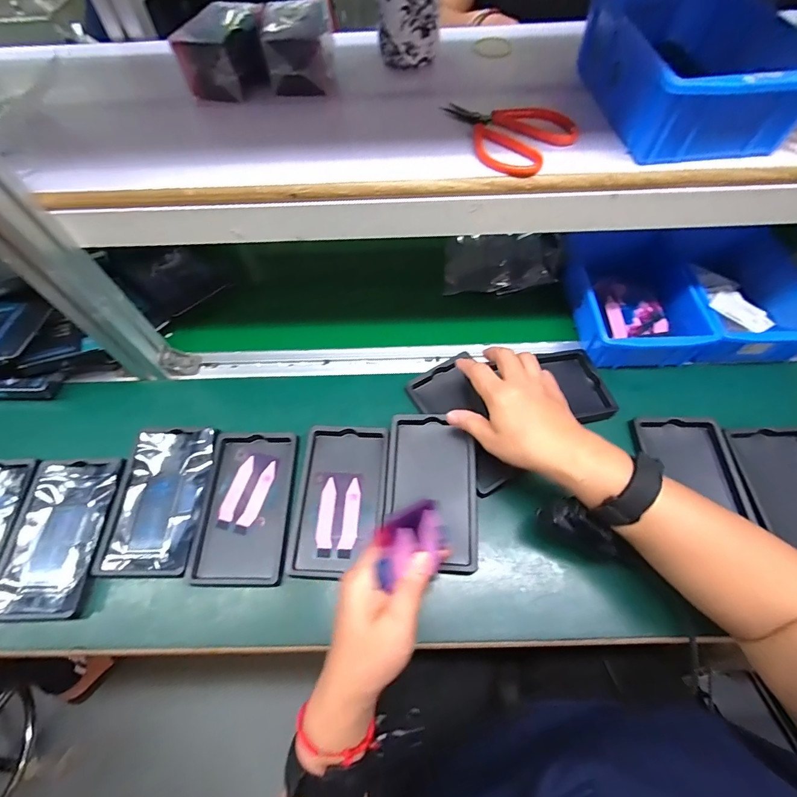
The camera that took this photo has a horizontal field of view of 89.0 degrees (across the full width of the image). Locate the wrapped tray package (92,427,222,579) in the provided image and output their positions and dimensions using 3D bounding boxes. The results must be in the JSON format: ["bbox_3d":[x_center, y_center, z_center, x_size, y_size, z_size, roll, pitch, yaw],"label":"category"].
[{"bbox_3d":[-0.257,0.105,0.438,0.096,0.016,0.156,1,60,2],"label":"wrapped tray package"}]

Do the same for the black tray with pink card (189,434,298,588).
[{"bbox_3d":[-0.162,0.114,0.436,0.093,0.013,0.159,-1,60,1],"label":"black tray with pink card"}]

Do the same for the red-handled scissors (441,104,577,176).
[{"bbox_3d":[0.094,-0.244,0.369,0.089,0.012,0.118,-37,65,-18],"label":"red-handled scissors"}]

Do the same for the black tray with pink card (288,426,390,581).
[{"bbox_3d":[-0.062,0.106,0.436,0.093,0.017,0.158,2,60,3],"label":"black tray with pink card"}]

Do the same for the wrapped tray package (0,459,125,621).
[{"bbox_3d":[-0.357,0.141,0.422,0.098,0.011,0.156,-1,60,1],"label":"wrapped tray package"}]

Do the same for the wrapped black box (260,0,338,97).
[{"bbox_3d":[-0.098,-0.352,0.411,0.065,0.059,0.080,-4,60,-1],"label":"wrapped black box"}]

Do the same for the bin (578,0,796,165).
[{"bbox_3d":[0.250,-0.292,0.357,0.125,0.062,0.200,-6,60,-2],"label":"bin"}]

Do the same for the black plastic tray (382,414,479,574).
[{"bbox_3d":[0.034,0.095,0.429,0.094,0.022,0.160,1,60,2],"label":"black plastic tray"}]

